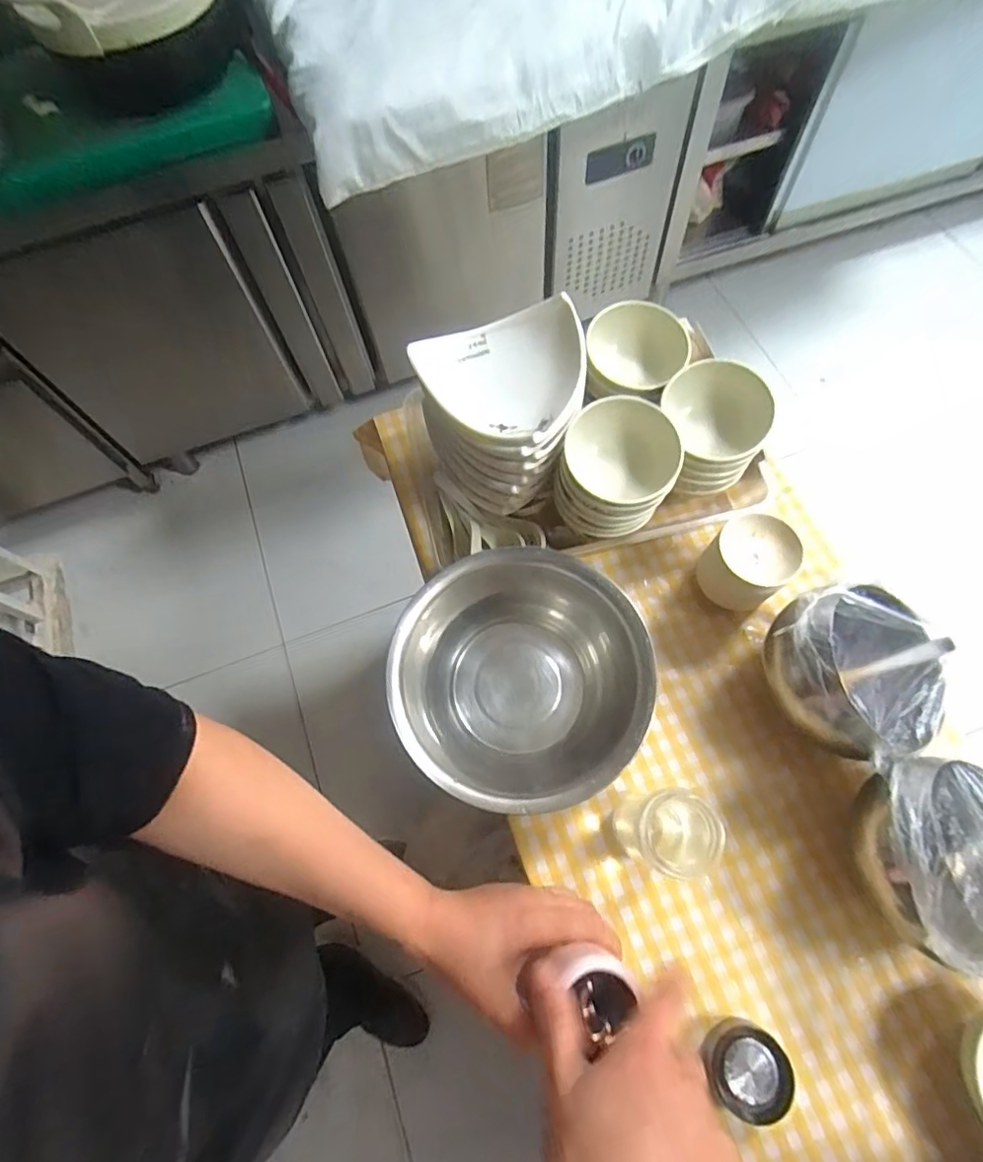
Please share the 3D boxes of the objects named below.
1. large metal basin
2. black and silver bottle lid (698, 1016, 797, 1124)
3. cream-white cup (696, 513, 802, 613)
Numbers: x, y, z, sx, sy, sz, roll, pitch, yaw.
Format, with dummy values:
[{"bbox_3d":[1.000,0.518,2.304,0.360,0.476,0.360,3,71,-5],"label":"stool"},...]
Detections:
[{"bbox_3d":[0.034,0.106,0.614,0.254,0.089,0.262,-1,68,3],"label":"large metal basin"},{"bbox_3d":[0.228,0.432,0.499,0.072,0.037,0.064,15,70,9],"label":"black and silver bottle lid"},{"bbox_3d":[0.291,-0.019,0.640,0.081,0.086,0.084,-1,68,3],"label":"cream-white cup"}]

